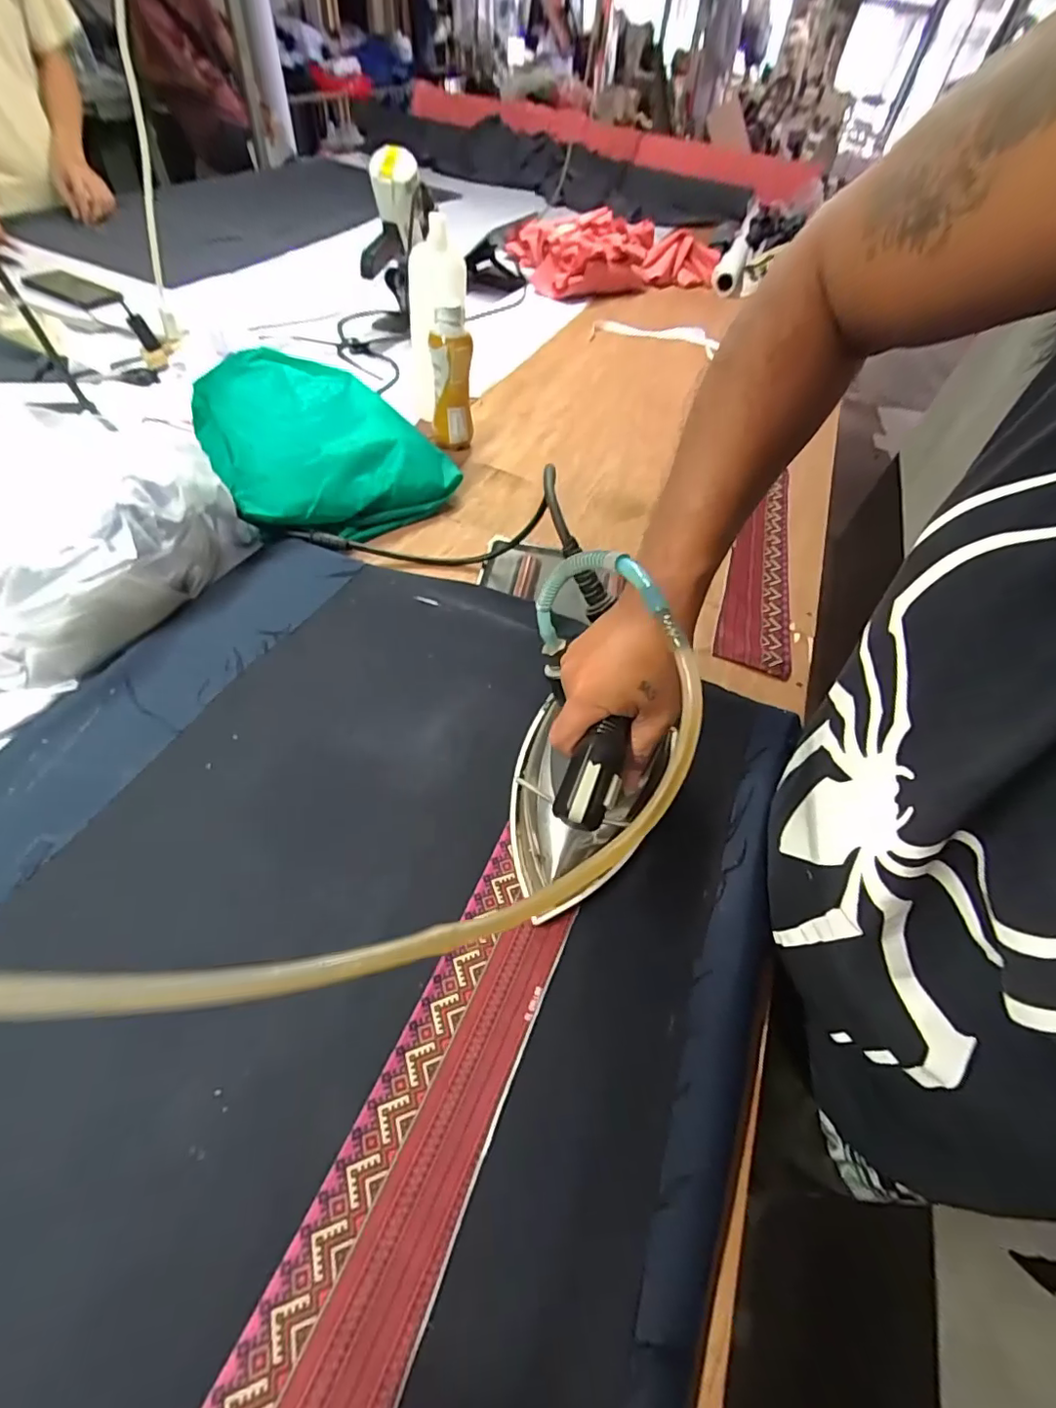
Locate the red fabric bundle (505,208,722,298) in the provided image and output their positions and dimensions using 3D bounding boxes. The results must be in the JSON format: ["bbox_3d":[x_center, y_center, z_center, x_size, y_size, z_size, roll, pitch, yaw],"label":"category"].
[{"bbox_3d":[0.218,-1.148,1.392,0.511,0.137,0.292,-22,60,-23],"label":"red fabric bundle"}]

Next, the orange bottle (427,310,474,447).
[{"bbox_3d":[-0.107,-0.452,0.767,0.059,0.166,0.047,-1,54,-10],"label":"orange bottle"}]

